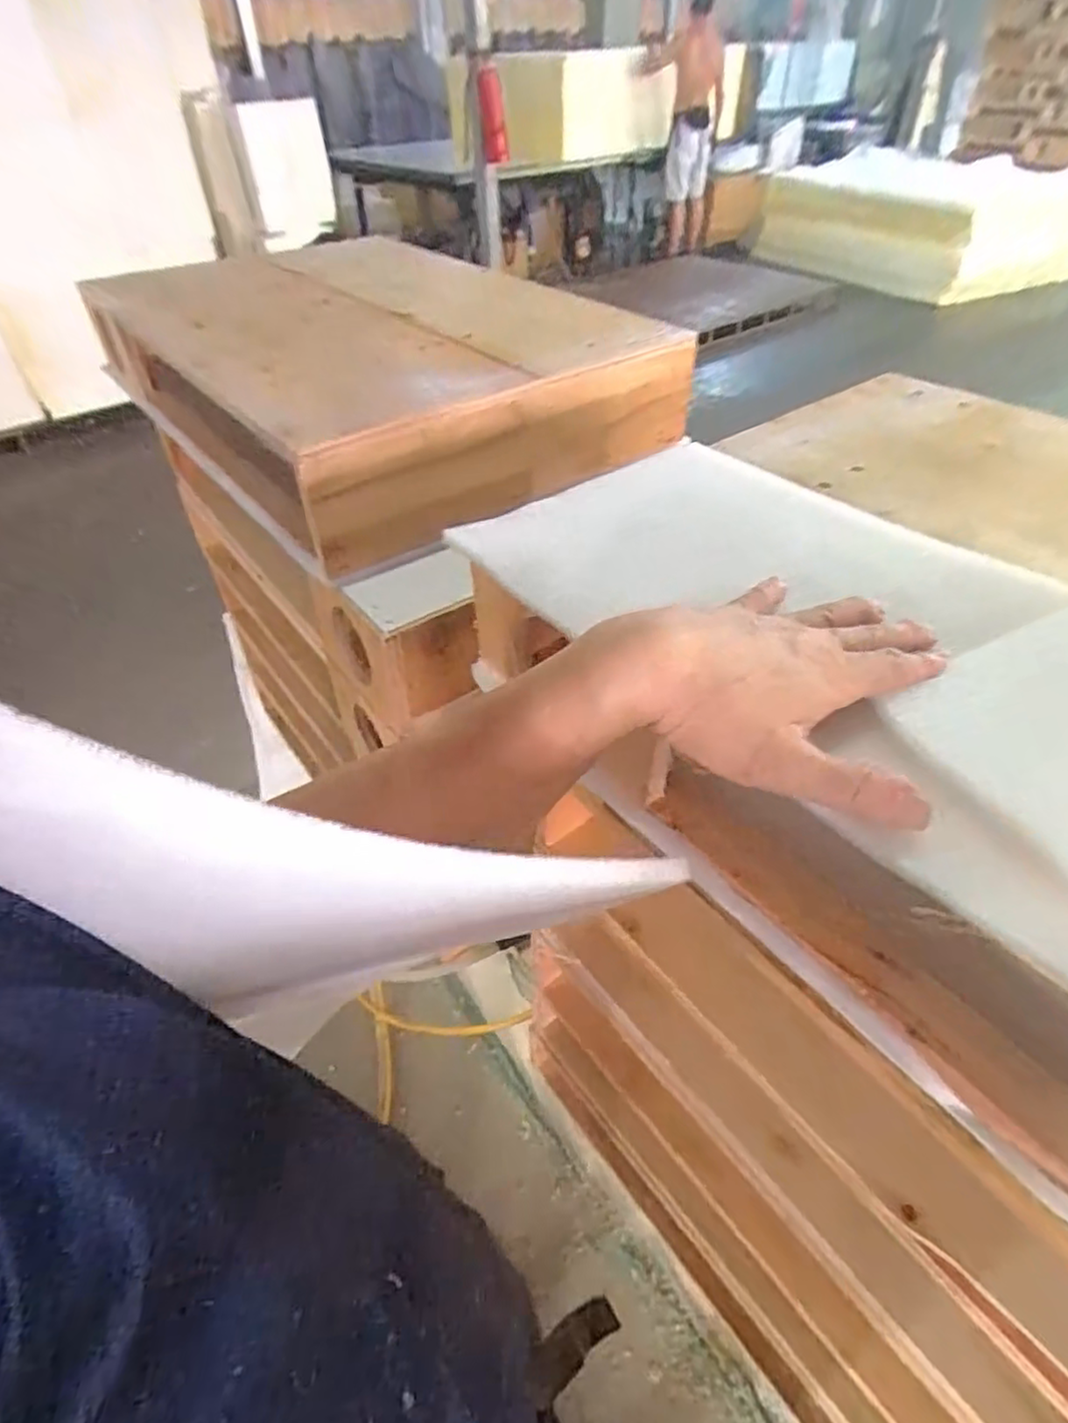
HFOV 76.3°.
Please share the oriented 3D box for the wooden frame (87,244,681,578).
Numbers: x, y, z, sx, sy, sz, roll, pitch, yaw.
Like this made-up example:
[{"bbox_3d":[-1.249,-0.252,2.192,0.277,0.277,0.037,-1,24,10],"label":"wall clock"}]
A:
[{"bbox_3d":[-0.196,-0.423,0.852,0.452,0.131,0.637,-29,50,-25],"label":"wooden frame"}]

